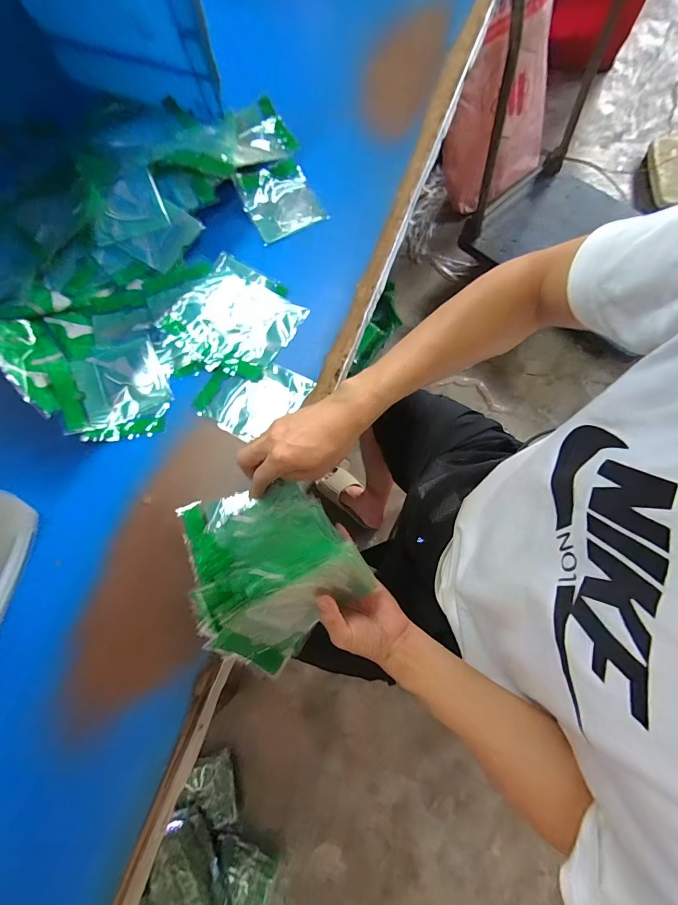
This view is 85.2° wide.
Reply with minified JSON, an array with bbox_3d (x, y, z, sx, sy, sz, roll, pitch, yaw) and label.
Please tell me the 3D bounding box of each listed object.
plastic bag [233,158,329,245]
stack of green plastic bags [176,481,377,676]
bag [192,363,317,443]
[{"bbox_3d":[-0.094,-0.397,0.580,0.105,0.019,0.141,-24,73,-2],"label":"plastic bag"},{"bbox_3d":[-0.076,0.121,0.395,0.167,0.082,0.174,-36,77,-8],"label":"stack of green plastic bags"},{"bbox_3d":[-0.114,-0.073,0.479,0.126,0.008,0.108,28,78,13],"label":"bag"}]

